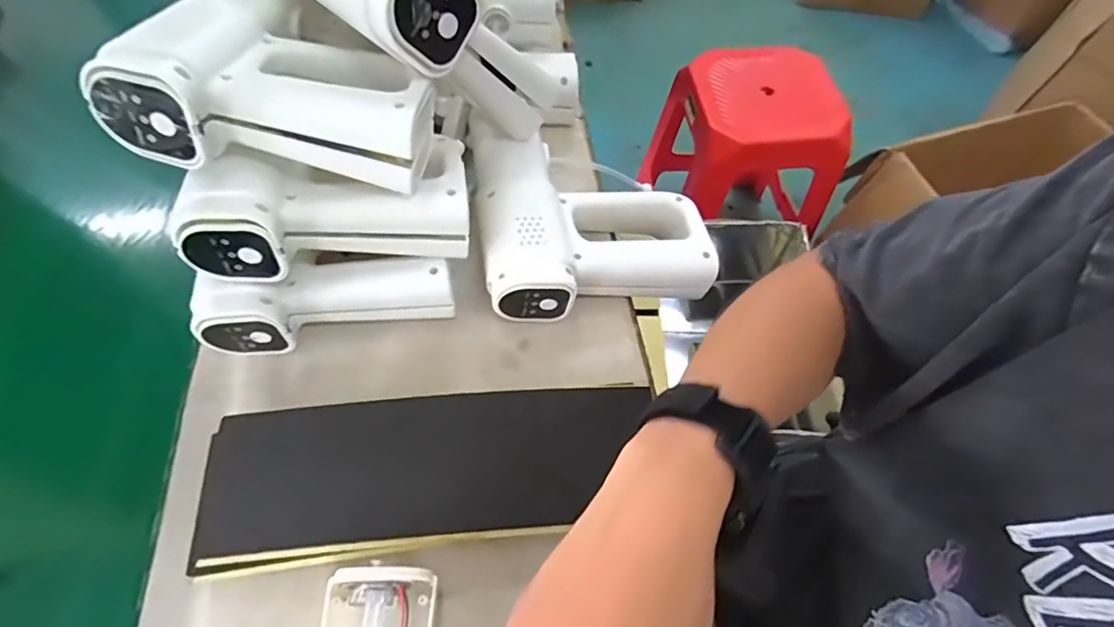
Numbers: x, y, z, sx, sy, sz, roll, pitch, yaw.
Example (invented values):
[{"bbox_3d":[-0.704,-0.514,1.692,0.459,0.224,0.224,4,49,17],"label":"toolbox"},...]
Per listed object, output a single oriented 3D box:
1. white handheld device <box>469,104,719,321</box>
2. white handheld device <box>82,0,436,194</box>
[{"bbox_3d":[0.024,-0.093,0.449,0.178,0.056,0.179,-8,60,-6],"label":"white handheld device"},{"bbox_3d":[-0.168,-0.167,0.346,0.183,0.072,0.170,1,59,0],"label":"white handheld device"}]

